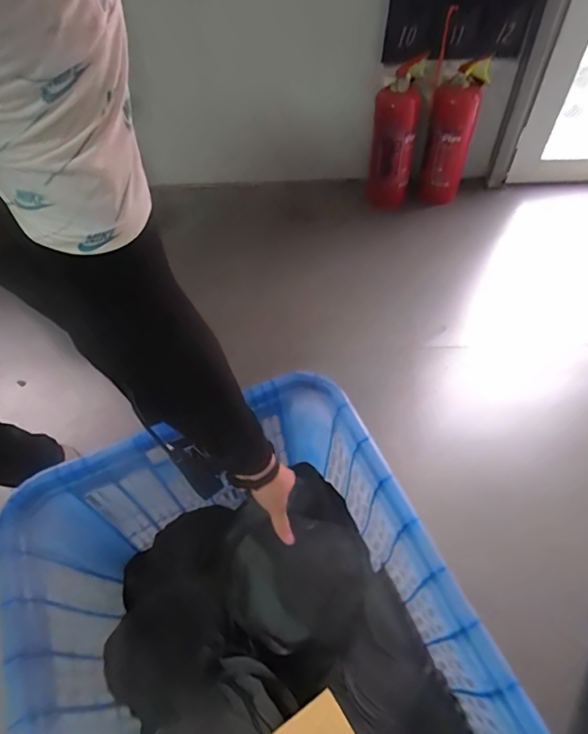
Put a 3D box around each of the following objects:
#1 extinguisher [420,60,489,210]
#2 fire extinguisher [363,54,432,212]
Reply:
[{"bbox_3d":[0.456,-0.673,1.348,0.131,0.363,0.114,17,56,11],"label":"extinguisher"},{"bbox_3d":[0.296,-0.674,1.403,0.125,0.435,0.137,3,54,2],"label":"fire extinguisher"}]

